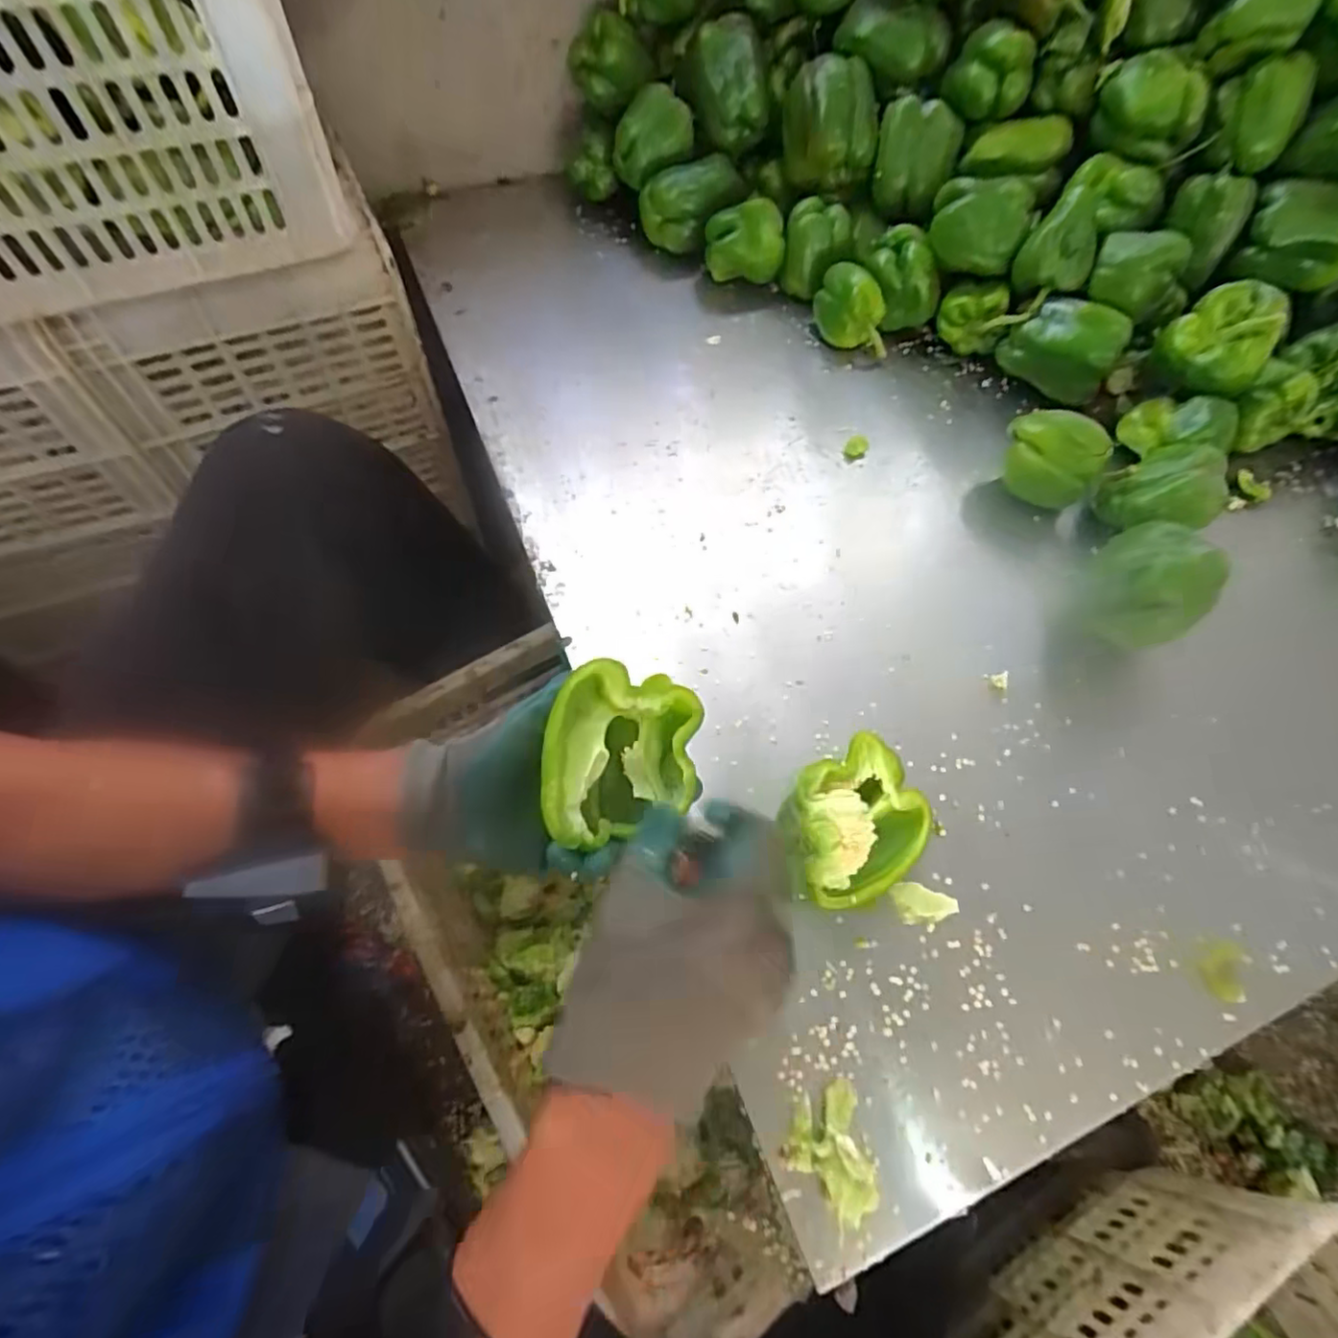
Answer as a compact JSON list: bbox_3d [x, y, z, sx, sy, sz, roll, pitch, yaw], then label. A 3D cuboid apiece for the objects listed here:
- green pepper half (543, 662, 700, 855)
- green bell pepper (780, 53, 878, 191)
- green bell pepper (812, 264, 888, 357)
[{"bbox_3d":[-0.029,0.057,0.401,0.098,0.050,0.110,22,75,-31],"label":"green pepper half"},{"bbox_3d":[0.181,-0.619,0.737,0.103,0.102,0.074,4,61,0],"label":"green bell pepper"},{"bbox_3d":[0.205,-0.394,0.716,0.093,0.065,0.058,26,62,11],"label":"green bell pepper"}]

